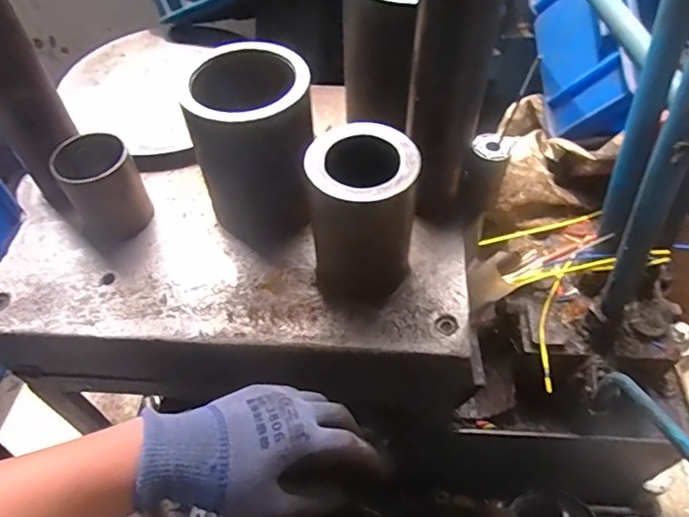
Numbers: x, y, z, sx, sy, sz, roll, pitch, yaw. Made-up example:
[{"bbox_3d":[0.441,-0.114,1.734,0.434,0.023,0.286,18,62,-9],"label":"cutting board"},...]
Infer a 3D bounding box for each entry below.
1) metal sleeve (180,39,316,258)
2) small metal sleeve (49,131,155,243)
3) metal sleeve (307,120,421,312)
[{"bbox_3d":[-0.083,-0.103,0.513,0.106,0.150,0.113,-1,53,1],"label":"metal sleeve"},{"bbox_3d":[-0.243,-0.073,0.533,0.067,0.090,0.068,-30,58,-20],"label":"small metal sleeve"},{"bbox_3d":[0.015,-0.035,0.461,0.087,0.143,0.092,3,53,4],"label":"metal sleeve"}]

